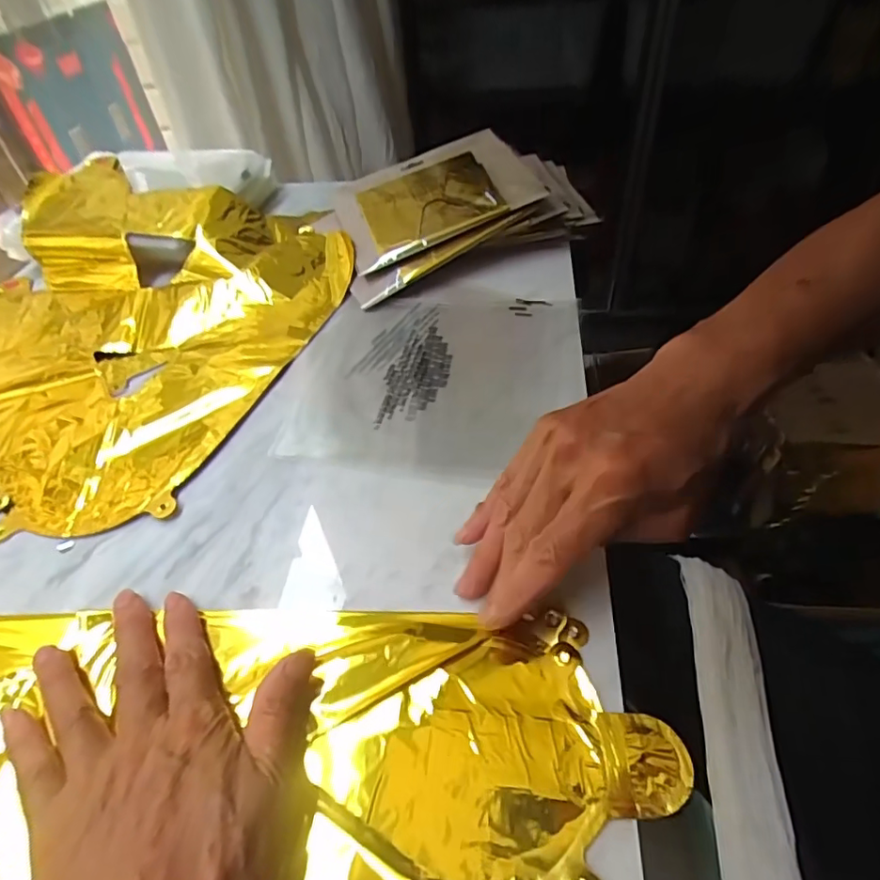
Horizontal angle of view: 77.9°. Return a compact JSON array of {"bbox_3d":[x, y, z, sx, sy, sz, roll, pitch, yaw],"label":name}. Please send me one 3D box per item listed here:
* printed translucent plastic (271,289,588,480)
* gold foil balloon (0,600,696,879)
[{"bbox_3d":[-0.002,-0.053,0.437,0.223,0.010,0.204,4,48,7],"label":"printed translucent plastic"},{"bbox_3d":[-0.107,0.139,0.254,0.411,0.015,0.134,-1,47,3],"label":"gold foil balloon"}]

